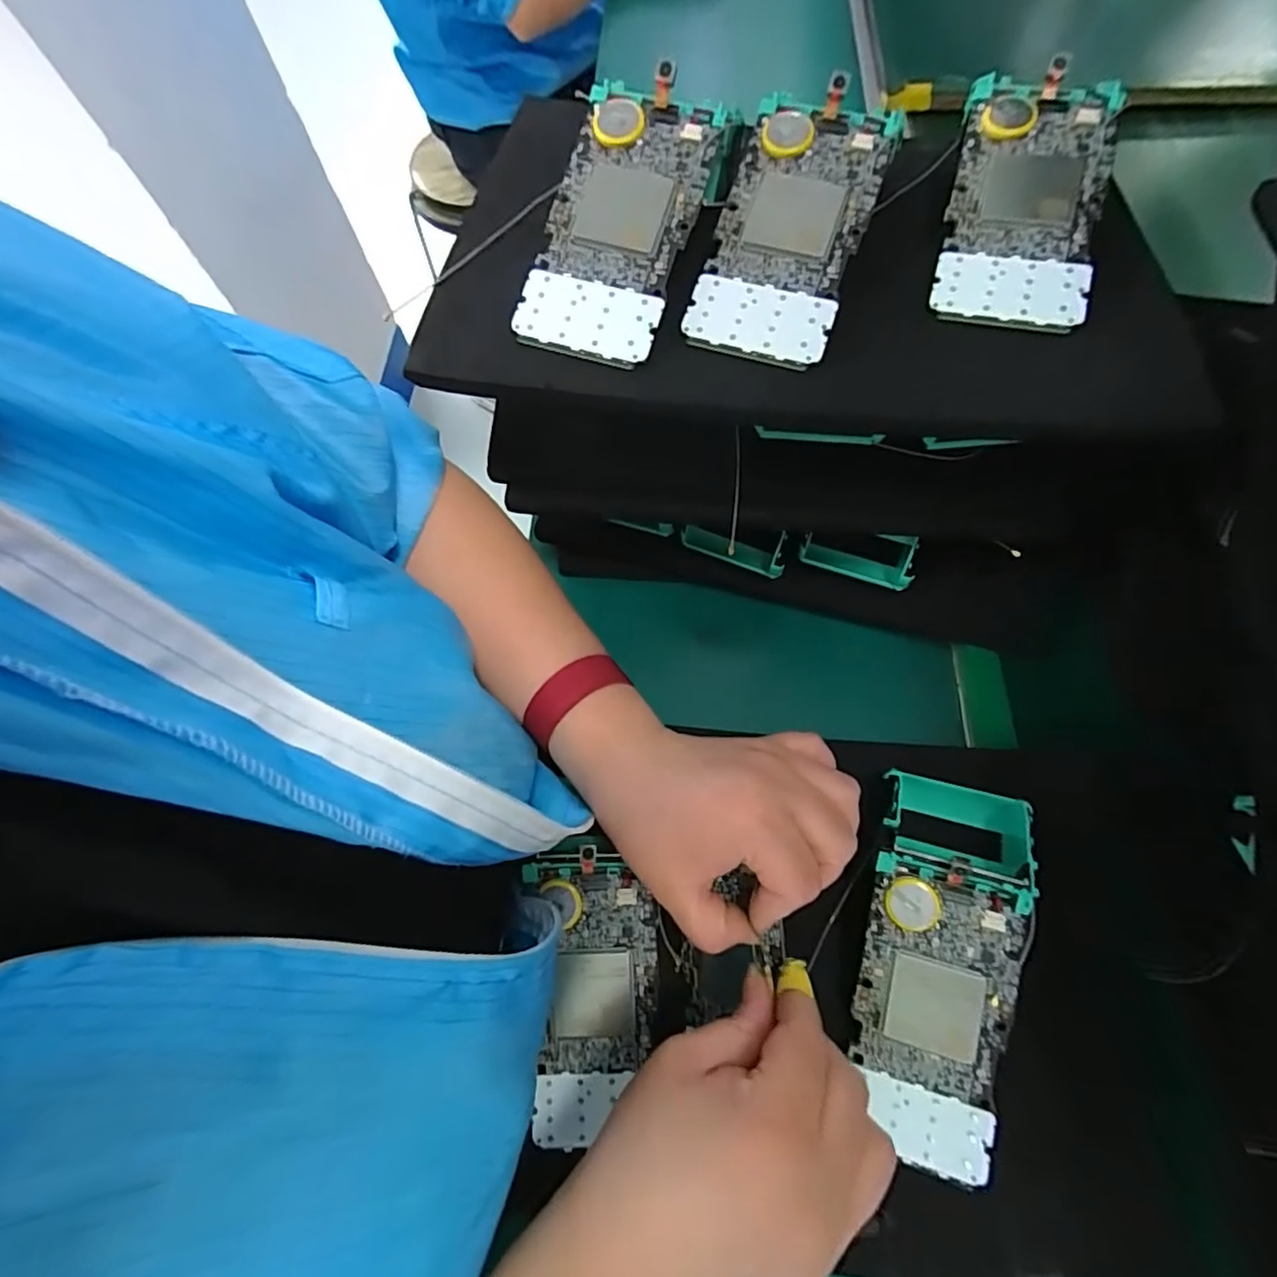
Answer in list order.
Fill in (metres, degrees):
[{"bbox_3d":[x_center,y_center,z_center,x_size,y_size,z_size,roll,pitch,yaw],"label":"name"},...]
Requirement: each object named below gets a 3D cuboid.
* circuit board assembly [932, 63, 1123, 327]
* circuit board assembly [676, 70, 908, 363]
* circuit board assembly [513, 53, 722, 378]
[{"bbox_3d":[0.186,-0.210,0.287,0.067,0.010,0.139,14,81,8],"label":"circuit board assembly"},{"bbox_3d":[0.072,-0.194,0.280,0.064,0.007,0.139,20,84,10],"label":"circuit board assembly"},{"bbox_3d":[-0.008,-0.196,0.279,0.065,0.005,0.137,18,86,6],"label":"circuit board assembly"}]

